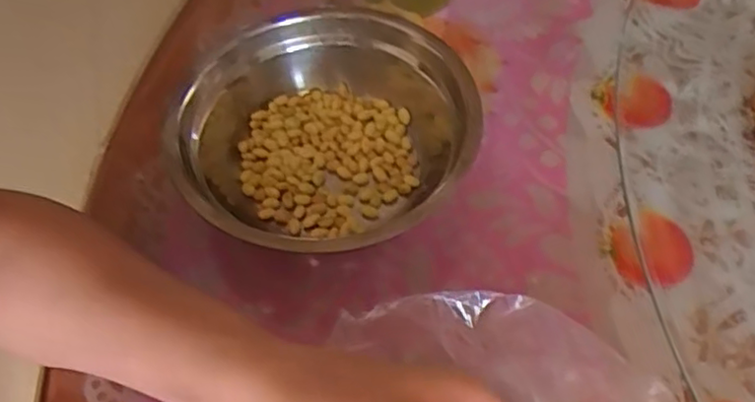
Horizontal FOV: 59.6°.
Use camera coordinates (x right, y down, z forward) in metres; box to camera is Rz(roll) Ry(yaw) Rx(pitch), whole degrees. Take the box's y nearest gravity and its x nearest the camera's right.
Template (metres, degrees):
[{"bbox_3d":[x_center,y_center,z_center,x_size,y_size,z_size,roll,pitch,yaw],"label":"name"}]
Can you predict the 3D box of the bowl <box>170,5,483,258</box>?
[{"bbox_3d":[-0.027,-0.038,0.371,0.163,0.062,0.160,0,57,1],"label":"bowl"}]

